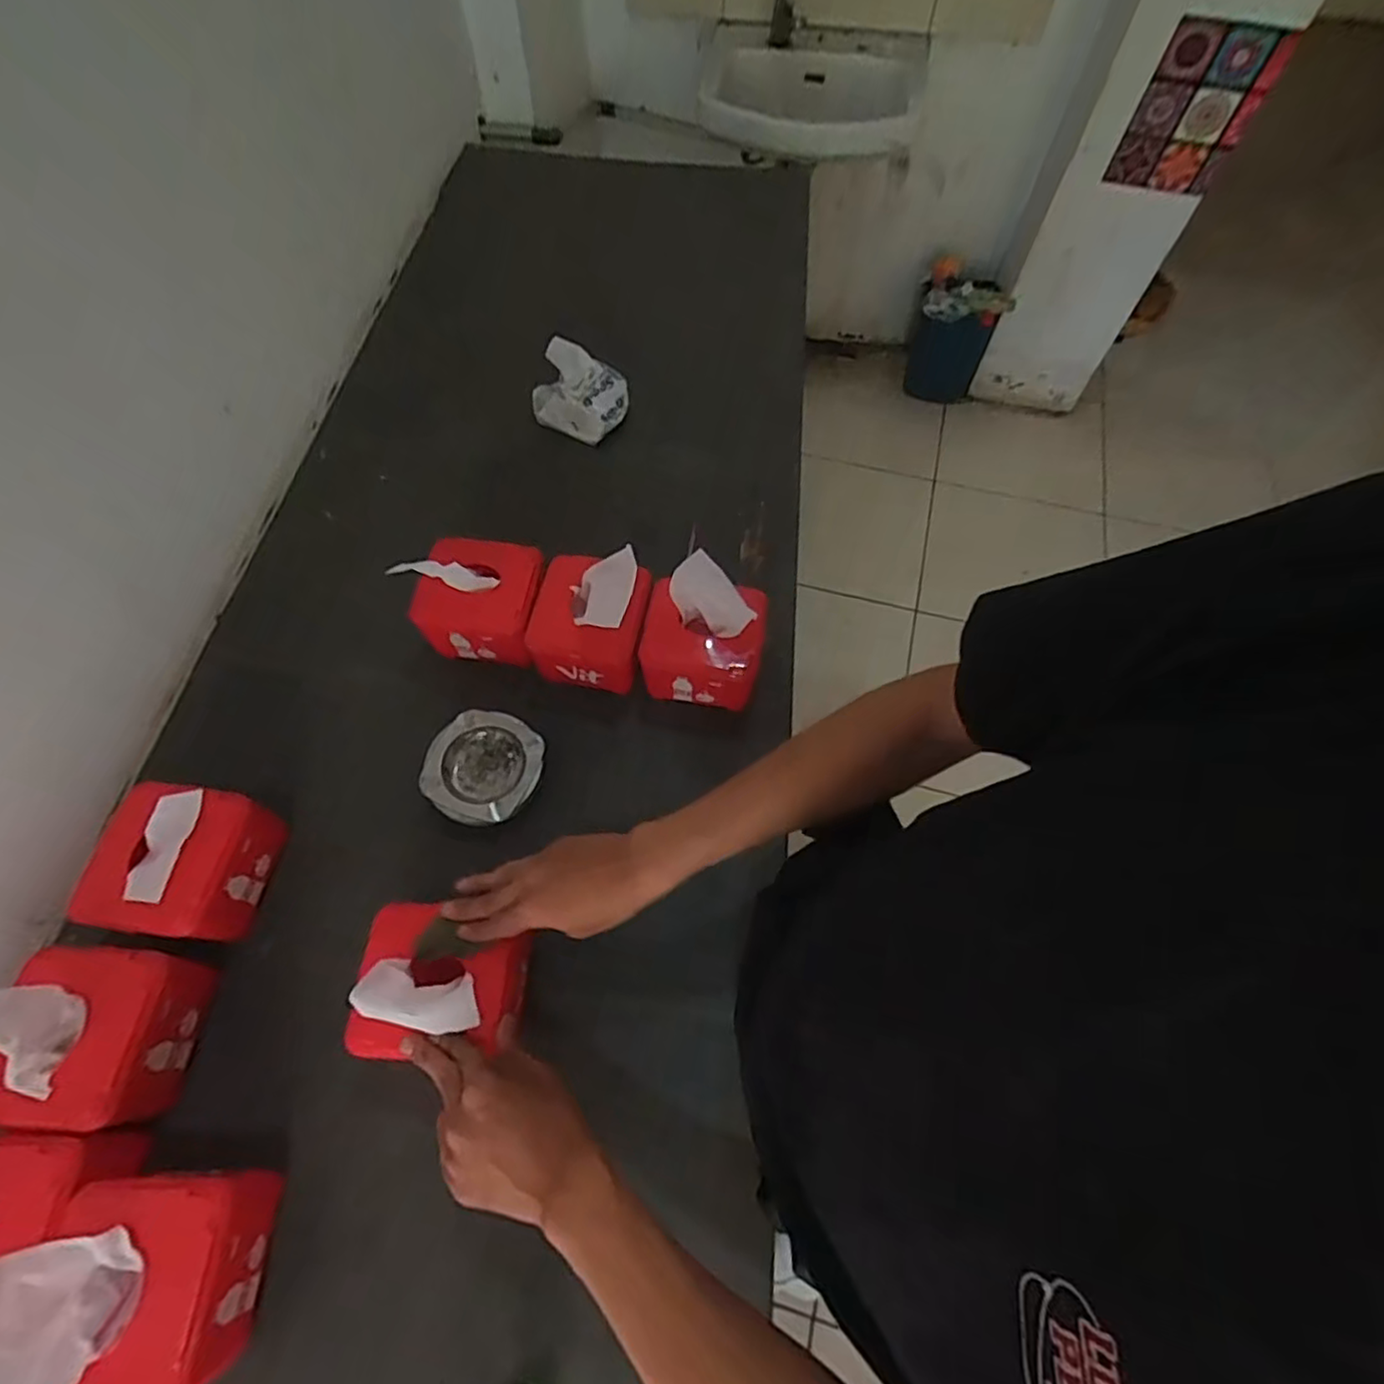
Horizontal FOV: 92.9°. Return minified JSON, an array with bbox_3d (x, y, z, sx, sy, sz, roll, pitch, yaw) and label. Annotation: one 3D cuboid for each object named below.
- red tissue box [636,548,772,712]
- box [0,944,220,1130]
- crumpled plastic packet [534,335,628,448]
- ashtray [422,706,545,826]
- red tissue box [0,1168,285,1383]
[{"bbox_3d":[0.013,-0.060,0.724,0.129,0.133,0.112,12,64,5],"label":"red tissue box"},{"bbox_3d":[-0.490,0.274,0.531,0.109,0.139,0.123,5,63,2],"label":"box"},{"bbox_3d":[-0.162,-0.437,0.939,0.125,0.108,0.084,19,65,9],"label":"crumpled plastic packet"},{"bbox_3d":[-0.220,0.081,0.700,0.116,0.030,0.116,26,66,12],"label":"ashtray"},{"bbox_3d":[-0.386,0.419,0.465,0.116,0.141,0.125,2,62,0],"label":"red tissue box"}]

